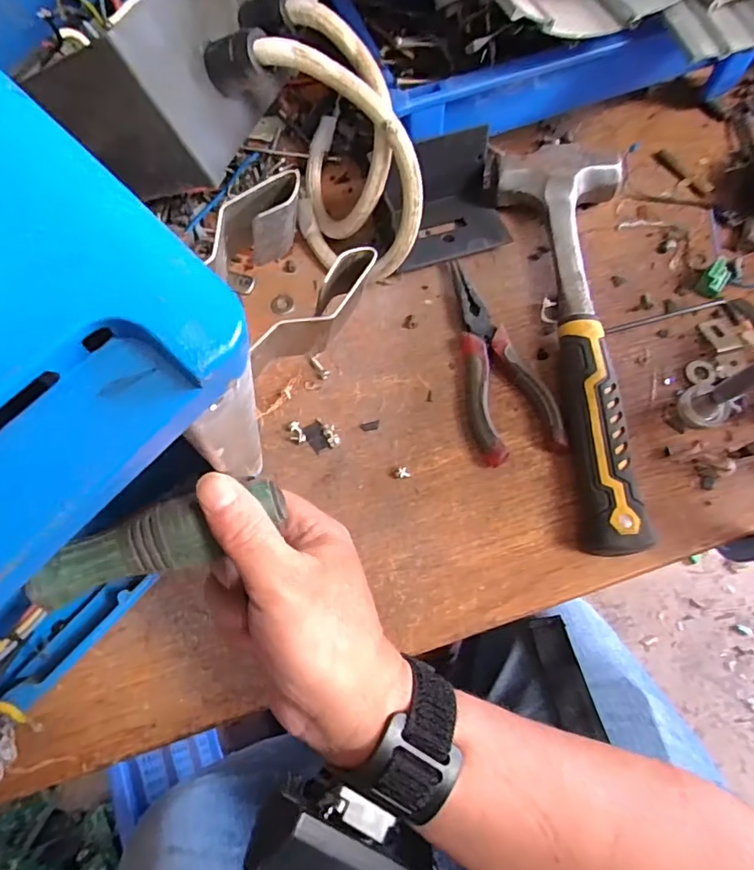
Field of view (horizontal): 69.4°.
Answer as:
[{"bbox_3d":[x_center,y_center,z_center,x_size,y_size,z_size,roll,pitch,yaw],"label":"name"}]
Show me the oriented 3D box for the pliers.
[{"bbox_3d":[0.077,-0.057,0.376,0.053,0.014,0.155,-14,67,-4],"label":"pliers"}]

